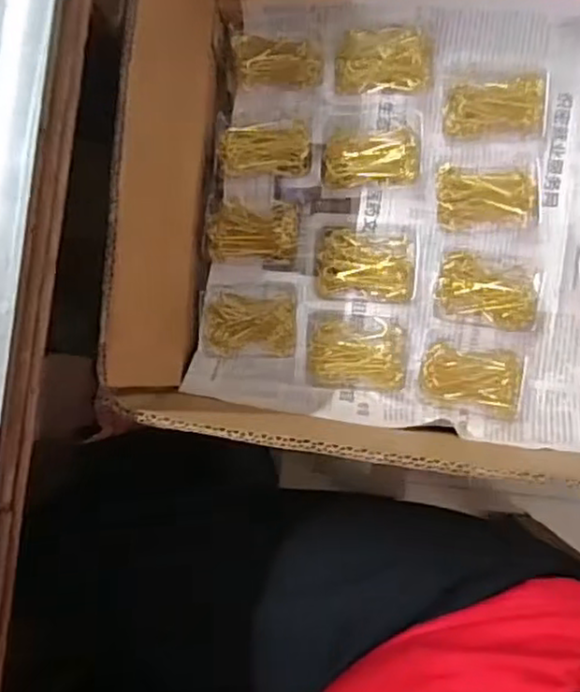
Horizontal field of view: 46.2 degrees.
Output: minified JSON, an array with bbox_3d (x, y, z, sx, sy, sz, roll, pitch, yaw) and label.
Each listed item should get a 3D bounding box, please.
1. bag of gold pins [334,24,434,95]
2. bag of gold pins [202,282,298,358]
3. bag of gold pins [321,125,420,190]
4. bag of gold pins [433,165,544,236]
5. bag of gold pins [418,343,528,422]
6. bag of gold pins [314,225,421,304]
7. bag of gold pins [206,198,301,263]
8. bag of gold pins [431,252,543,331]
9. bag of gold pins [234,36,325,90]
[{"bbox_3d":[0.072,-0.218,0.520,0.072,0.019,0.043,1,86,4],"label":"bag of gold pins"},{"bbox_3d":[-0.032,-0.021,0.533,0.075,0.014,0.057,0,86,4],"label":"bag of gold pins"},{"bbox_3d":[0.063,-0.148,0.528,0.072,0.023,0.044,0,86,4],"label":"bag of gold pins"},{"bbox_3d":[0.148,-0.112,0.510,0.075,0.024,0.047,-1,86,4],"label":"bag of gold pins"},{"bbox_3d":[0.136,0.024,0.507,0.076,0.025,0.049,12,87,5],"label":"bag of gold pins"},{"bbox_3d":[0.059,-0.064,0.516,0.078,0.026,0.058,4,86,4],"label":"bag of gold pins"},{"bbox_3d":[-0.029,-0.092,0.536,0.074,0.029,0.049,3,86,4],"label":"bag of gold pins"},{"bbox_3d":[0.147,-0.041,0.508,0.075,0.028,0.051,11,87,5],"label":"bag of gold pins"},{"bbox_3d":[-0.010,-0.223,0.535,0.073,0.022,0.036,9,87,5],"label":"bag of gold pins"}]

